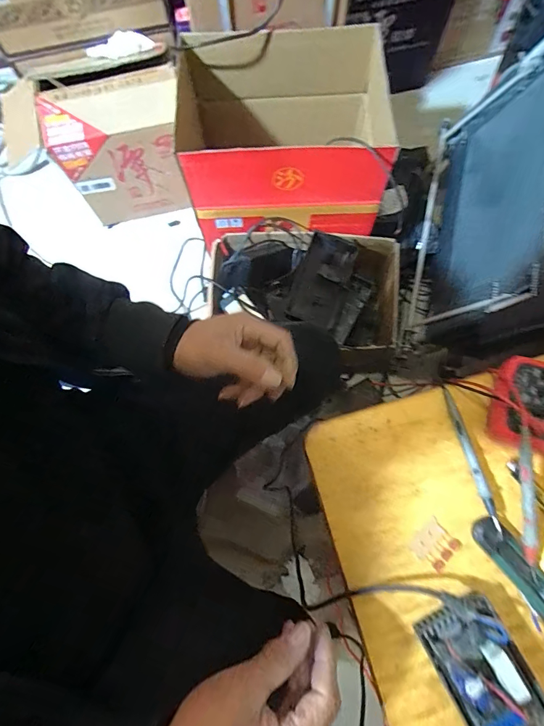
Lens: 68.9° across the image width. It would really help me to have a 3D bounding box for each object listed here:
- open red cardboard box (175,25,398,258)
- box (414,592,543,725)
[{"bbox_3d":[0.036,-0.449,0.817,0.419,0.230,0.291,-2,75,2],"label":"open red cardboard box"},{"bbox_3d":[0.185,0.271,0.333,0.068,0.052,0.140,-28,76,-5],"label":"box"}]

